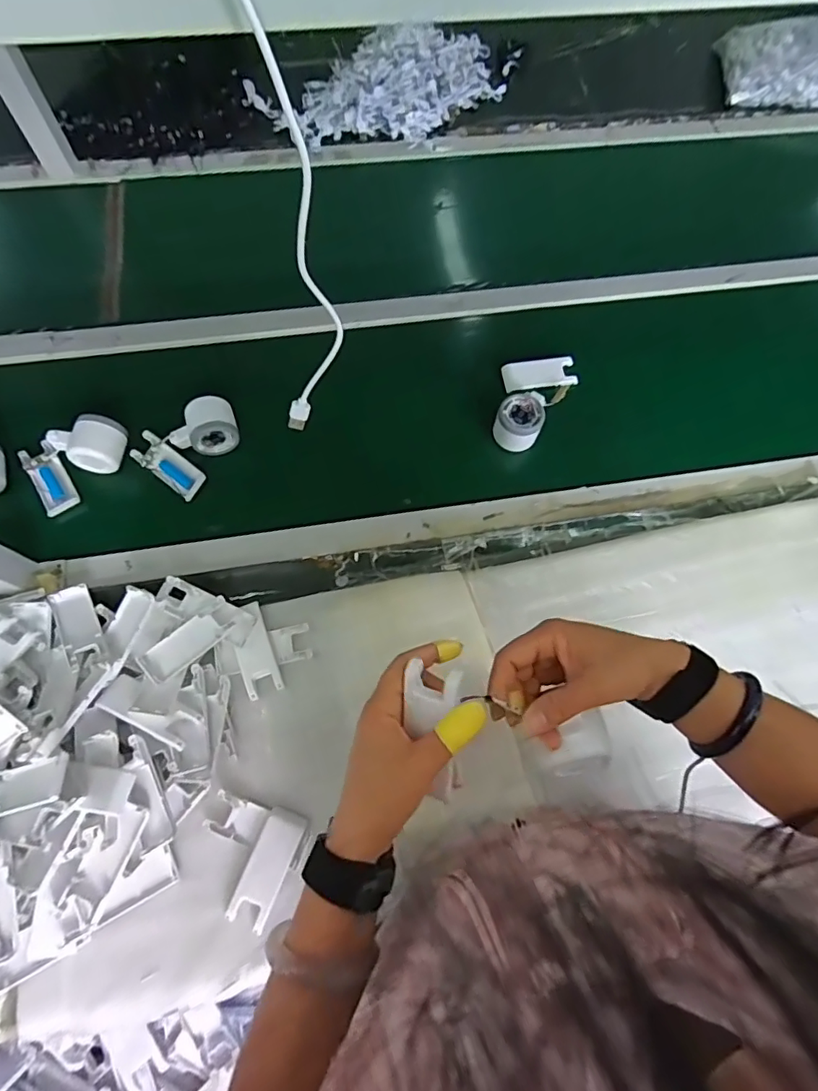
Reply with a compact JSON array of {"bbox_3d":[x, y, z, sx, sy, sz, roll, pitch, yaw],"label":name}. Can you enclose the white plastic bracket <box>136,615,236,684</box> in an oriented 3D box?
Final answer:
[{"bbox_3d":[-0.239,0.103,0.567,0.093,0.014,0.040,-38,76,-16],"label":"white plastic bracket"}]

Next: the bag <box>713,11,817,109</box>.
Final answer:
[{"bbox_3d":[0.714,-0.883,0.969,0.269,0.069,0.163,4,68,-2],"label":"bag"}]

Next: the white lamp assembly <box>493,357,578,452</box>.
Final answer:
[{"bbox_3d":[0.162,-0.212,0.717,0.094,0.049,0.176,34,70,9],"label":"white lamp assembly"}]

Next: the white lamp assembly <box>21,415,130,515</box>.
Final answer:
[{"bbox_3d":[-0.418,-0.116,0.660,0.128,0.048,0.094,-36,75,-16],"label":"white lamp assembly"}]

